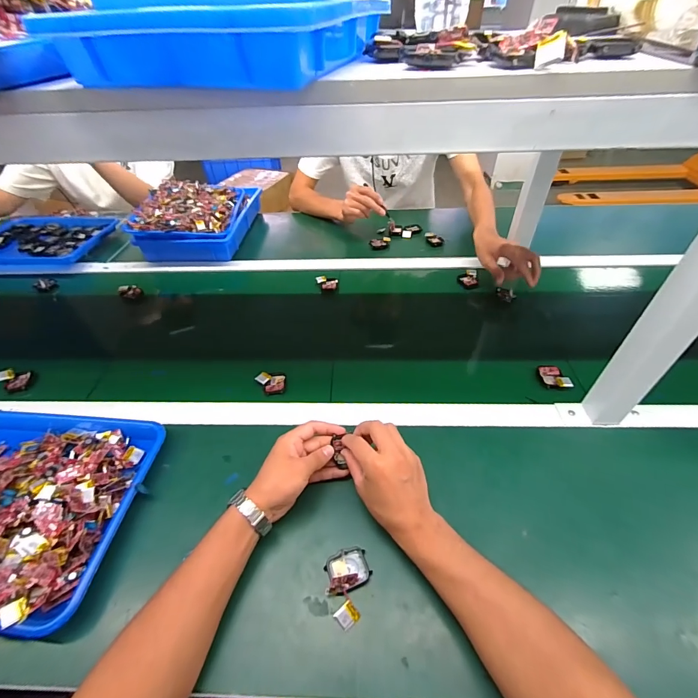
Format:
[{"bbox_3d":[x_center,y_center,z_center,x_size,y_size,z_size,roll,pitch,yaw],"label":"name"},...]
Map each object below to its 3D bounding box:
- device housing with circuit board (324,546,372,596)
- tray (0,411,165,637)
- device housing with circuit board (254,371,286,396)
[{"bbox_3d":[-0.003,0.248,0.401,0.051,0.016,0.040,-18,46,-14],"label":"device housing with circuit board"},{"bbox_3d":[-0.436,0.188,0.454,0.331,0.056,0.251,3,45,7],"label":"tray"},{"bbox_3d":[-0.132,0.057,0.602,0.047,0.012,0.040,-4,45,0],"label":"device housing with circuit board"}]

